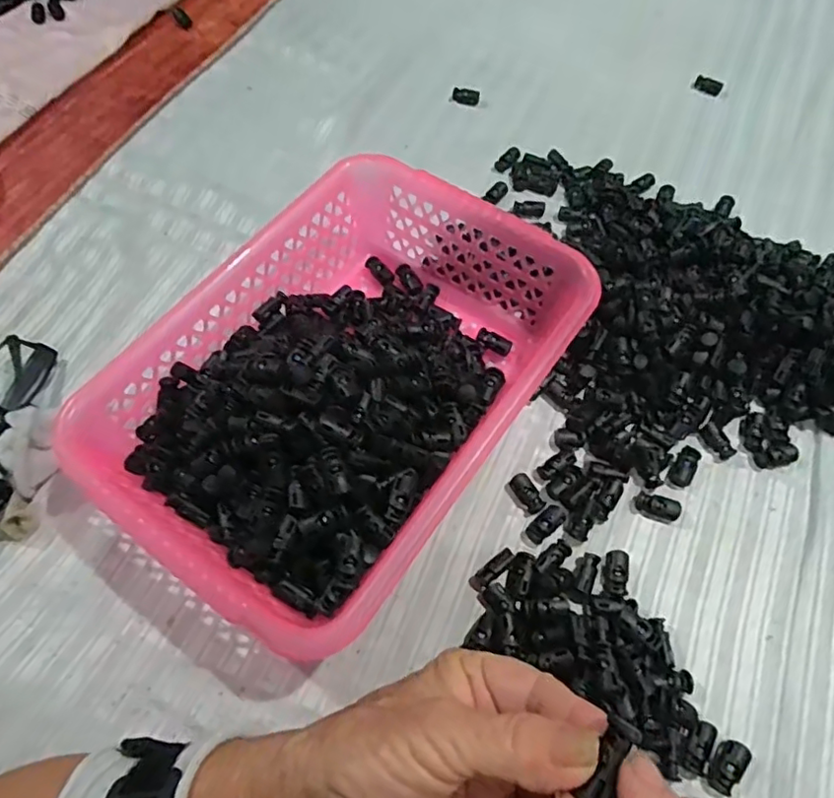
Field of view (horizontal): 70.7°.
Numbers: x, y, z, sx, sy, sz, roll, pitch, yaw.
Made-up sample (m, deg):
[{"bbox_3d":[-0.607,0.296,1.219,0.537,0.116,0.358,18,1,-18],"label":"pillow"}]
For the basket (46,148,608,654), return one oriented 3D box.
[{"bbox_3d":[-0.046,-0.010,0.390,0.211,0.083,0.303,33,65,19],"label":"basket"}]

